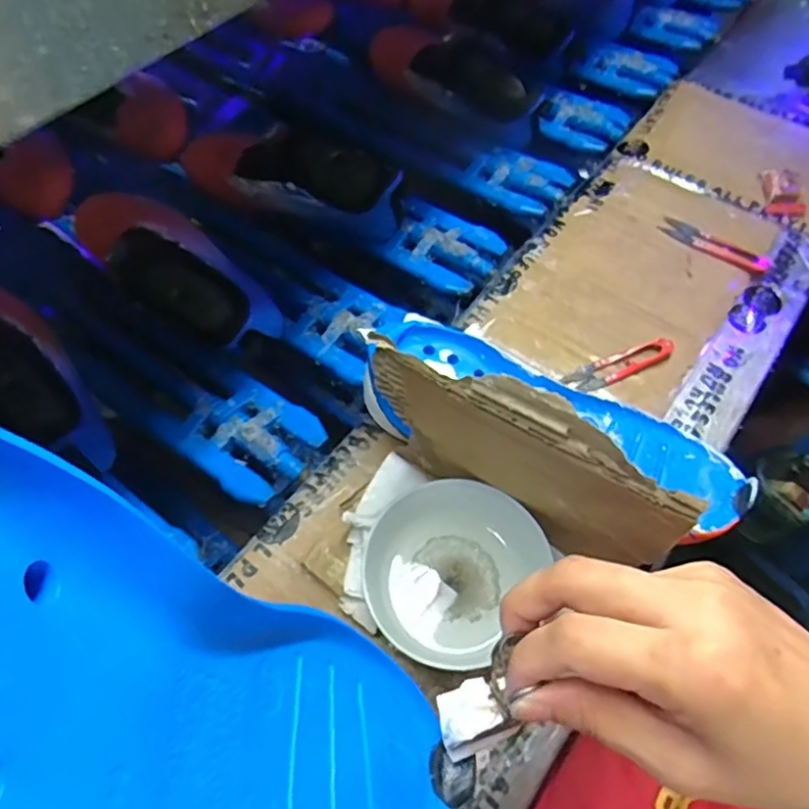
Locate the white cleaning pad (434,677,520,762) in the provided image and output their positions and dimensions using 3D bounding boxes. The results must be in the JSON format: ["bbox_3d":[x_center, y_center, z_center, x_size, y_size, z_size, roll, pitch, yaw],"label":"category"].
[{"bbox_3d":[0.028,0.123,0.252,0.027,0.008,0.024,-17,60,-11],"label":"white cleaning pad"}]

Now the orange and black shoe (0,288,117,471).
[{"bbox_3d":[-0.314,-0.037,0.504,0.071,0.109,0.225,-37,66,-21],"label":"orange and black shoe"}]

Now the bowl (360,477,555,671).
[{"bbox_3d":[0.026,0.103,0.394,0.092,0.052,0.104,31,63,17],"label":"bowl"}]

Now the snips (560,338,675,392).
[{"bbox_3d":[0.178,-0.033,0.524,0.100,0.009,0.024,-23,61,-14],"label":"snips"}]

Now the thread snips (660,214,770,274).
[{"bbox_3d":[0.294,-0.151,0.604,0.104,0.004,0.027,32,63,18],"label":"thread snips"}]

